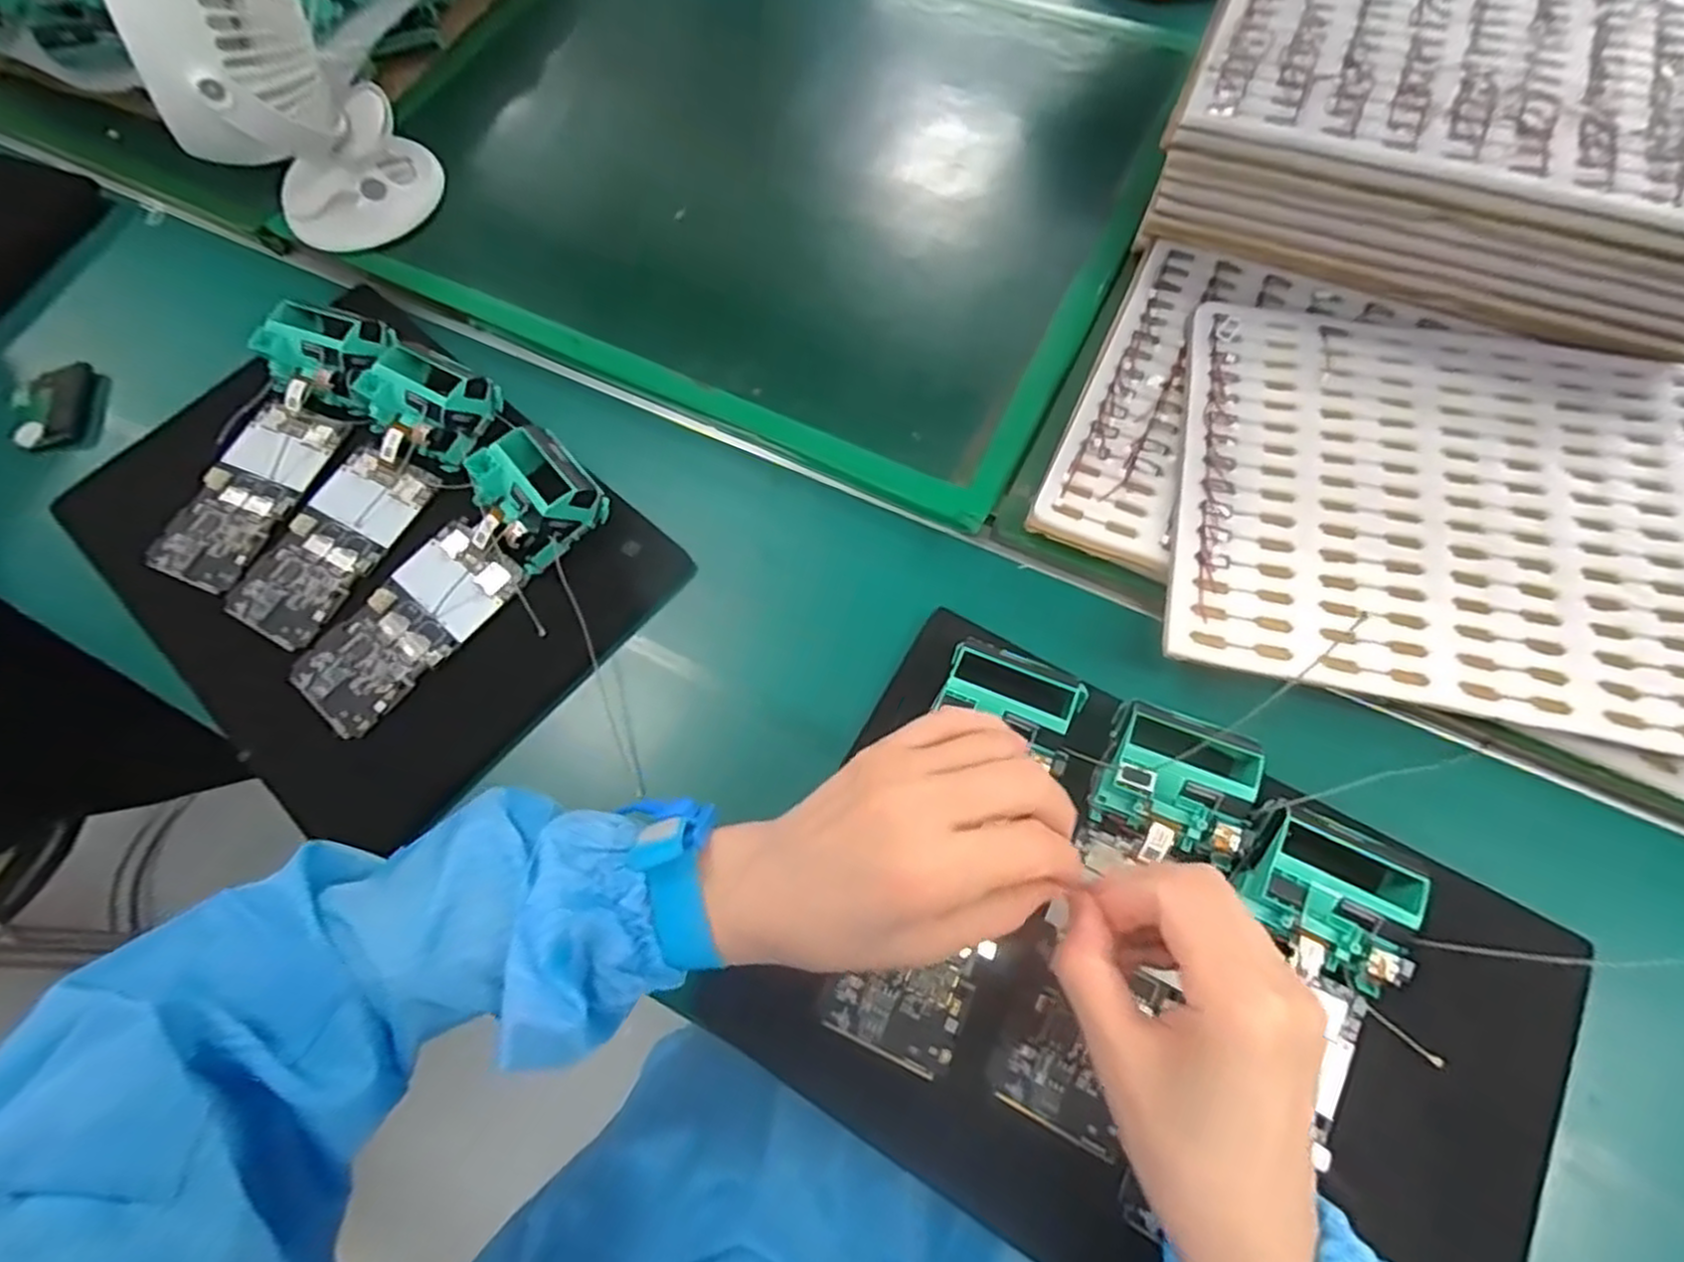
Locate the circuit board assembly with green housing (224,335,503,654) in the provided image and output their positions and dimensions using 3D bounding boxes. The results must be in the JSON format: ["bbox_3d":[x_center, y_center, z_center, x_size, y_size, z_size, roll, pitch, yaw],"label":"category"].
[{"bbox_3d":[-0.301,-0.091,0.462,0.085,0.040,0.198,27,70,12],"label":"circuit board assembly with green housing"}]

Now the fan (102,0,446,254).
[{"bbox_3d":[-0.342,-0.329,0.463,0.122,0.205,0.109,-29,69,-11],"label":"fan"}]

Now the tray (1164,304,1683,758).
[{"bbox_3d":[0.343,-0.069,0.403,0.309,0.015,0.245,12,68,6],"label":"tray"}]

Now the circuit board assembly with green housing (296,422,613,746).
[{"bbox_3d":[-0.231,-0.036,0.435,0.069,0.035,0.199,40,73,16],"label":"circuit board assembly with green housing"}]

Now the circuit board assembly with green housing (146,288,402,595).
[{"bbox_3d":[-0.362,-0.124,0.472,0.080,0.046,0.197,22,69,10],"label":"circuit board assembly with green housing"}]

